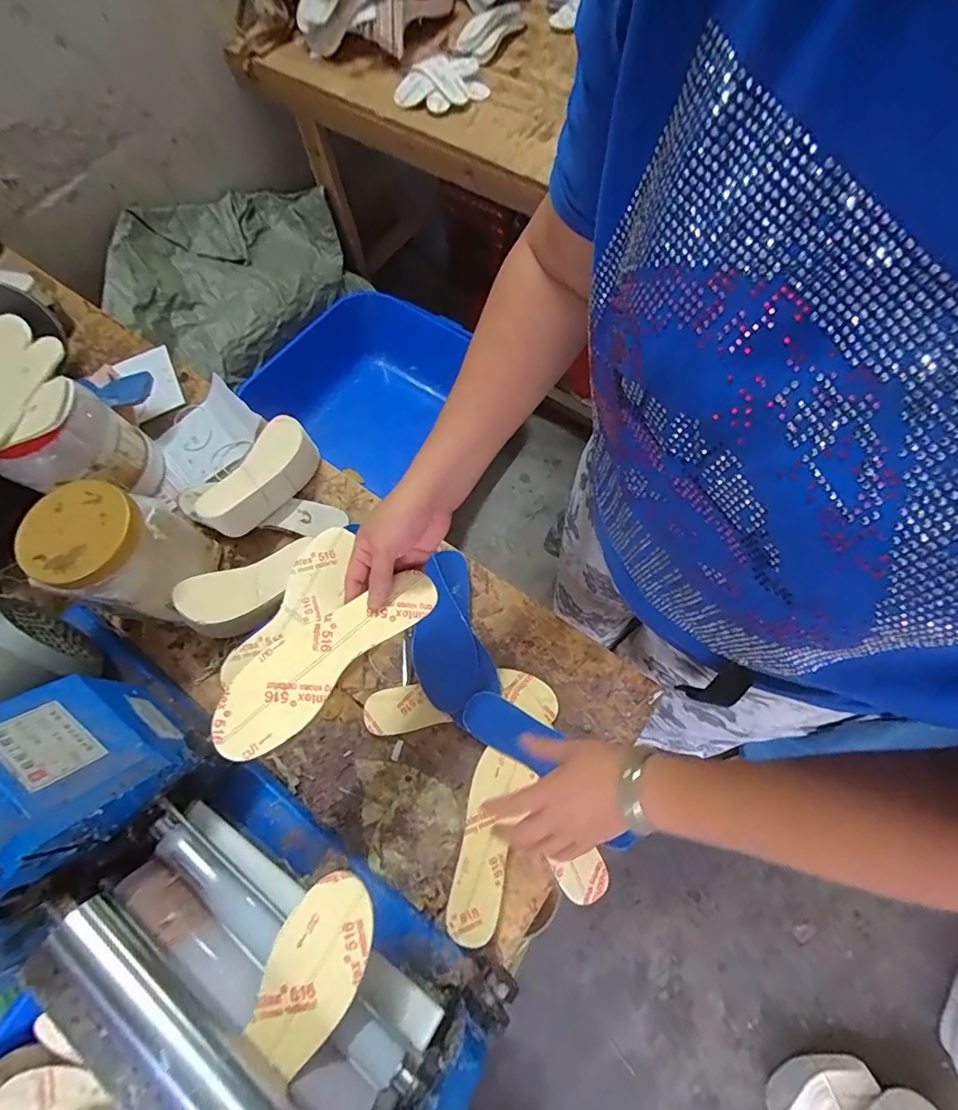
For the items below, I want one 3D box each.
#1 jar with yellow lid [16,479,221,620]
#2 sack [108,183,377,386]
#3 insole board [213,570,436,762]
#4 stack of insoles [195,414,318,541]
[{"bbox_3d":[-0.411,0.000,0.587,0.113,0.147,0.122,0,71,0],"label":"jar with yellow lid"},{"bbox_3d":[-0.595,-0.698,1.230,0.345,0.273,0.591,33,74,10],"label":"sack"},{"bbox_3d":[-0.135,0.089,0.457,0.220,0.011,0.071,-37,75,-19],"label":"insole board"},{"bbox_3d":[-0.294,-0.106,0.675,0.075,0.068,0.178,30,73,10],"label":"stack of insoles"}]

